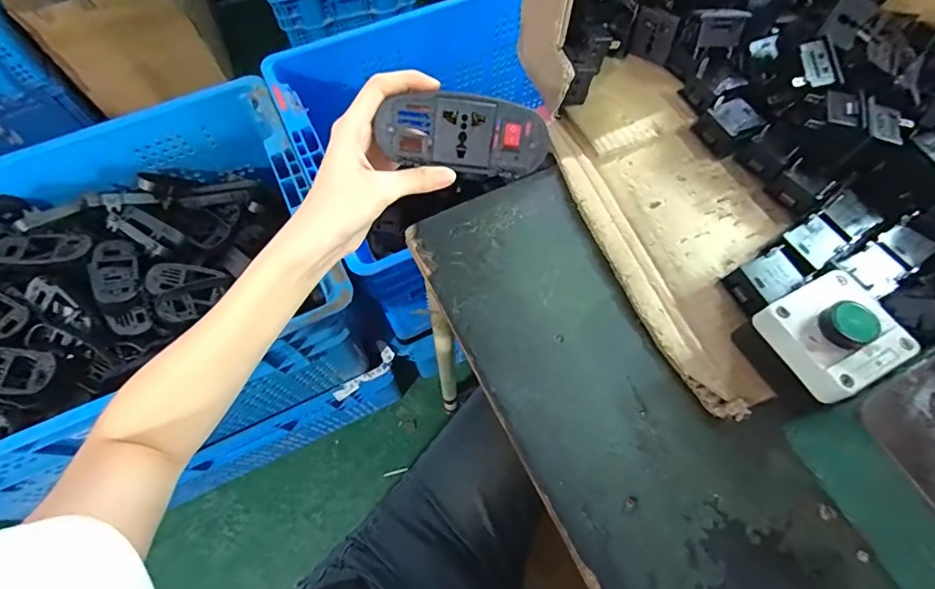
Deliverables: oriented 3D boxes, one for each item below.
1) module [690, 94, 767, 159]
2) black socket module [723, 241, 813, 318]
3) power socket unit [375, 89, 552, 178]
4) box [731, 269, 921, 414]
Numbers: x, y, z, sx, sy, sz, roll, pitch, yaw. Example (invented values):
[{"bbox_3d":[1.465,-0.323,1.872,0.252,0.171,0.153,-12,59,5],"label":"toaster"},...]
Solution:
[{"bbox_3d":[0.228,-0.147,0.399,0.040,0.029,0.042,-27,69,-12],"label":"module"},{"bbox_3d":[0.224,-0.012,0.345,0.049,0.031,0.034,-27,69,-12],"label":"black socket module"},{"bbox_3d":[-0.004,-0.110,0.320,0.112,0.049,0.030,6,24,-2],"label":"power socket unit"},{"bbox_3d":[0.232,0.032,0.307,0.084,0.061,0.070,-30,70,-13],"label":"box"}]

